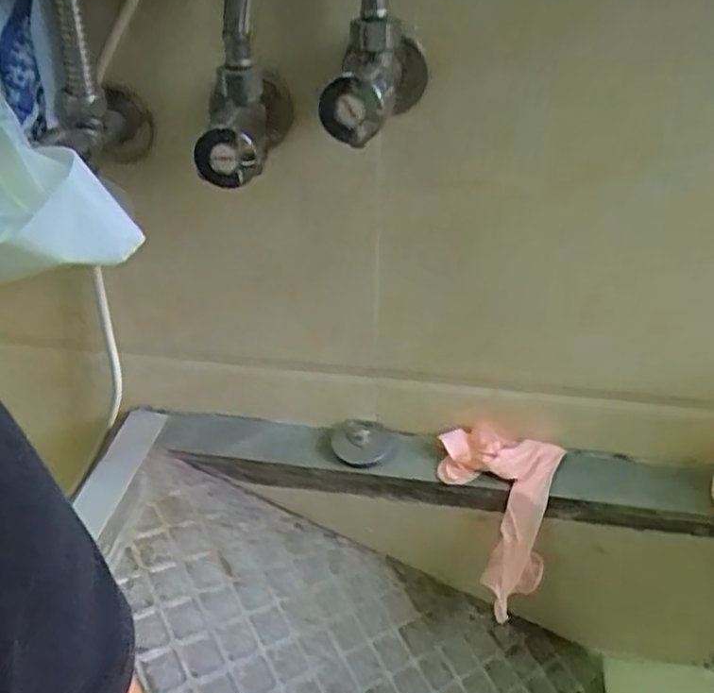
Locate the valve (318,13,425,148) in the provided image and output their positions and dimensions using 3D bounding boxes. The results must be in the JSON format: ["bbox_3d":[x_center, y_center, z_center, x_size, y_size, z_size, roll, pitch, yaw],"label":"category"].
[{"bbox_3d":[0.009,-0.123,0.325,0.049,0.044,0.063,3,36,4],"label":"valve"}]

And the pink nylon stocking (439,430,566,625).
[{"bbox_3d":[0.096,0.124,0.503,0.084,0.093,0.097,9,37,12],"label":"pink nylon stocking"}]

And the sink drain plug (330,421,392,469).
[{"bbox_3d":[0.003,0.071,0.516,0.043,0.017,0.035,0,36,0],"label":"sink drain plug"}]

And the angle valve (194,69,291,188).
[{"bbox_3d":[-0.057,-0.115,0.355,0.045,0.044,0.073,-1,36,-1],"label":"angle valve"}]

